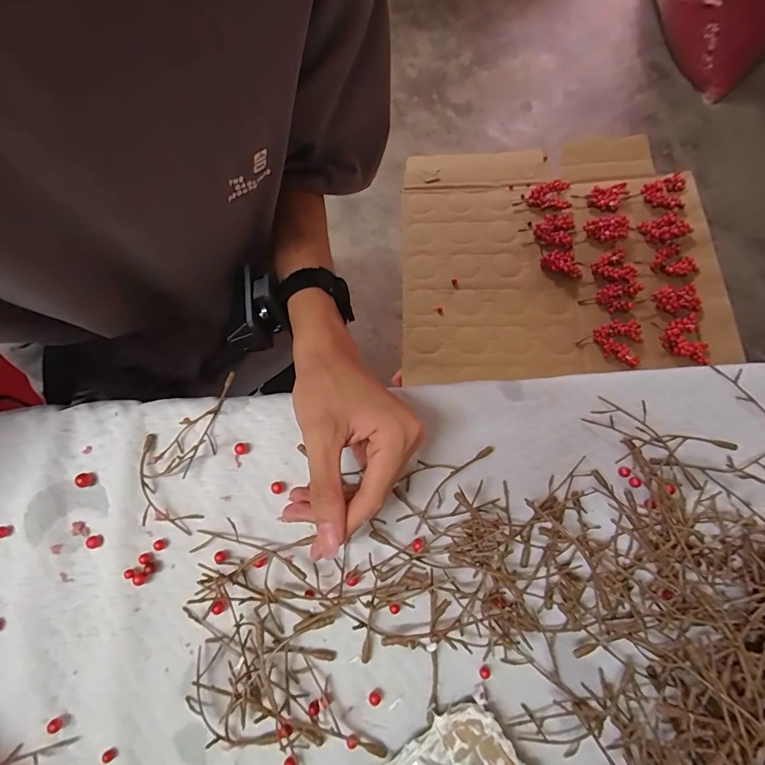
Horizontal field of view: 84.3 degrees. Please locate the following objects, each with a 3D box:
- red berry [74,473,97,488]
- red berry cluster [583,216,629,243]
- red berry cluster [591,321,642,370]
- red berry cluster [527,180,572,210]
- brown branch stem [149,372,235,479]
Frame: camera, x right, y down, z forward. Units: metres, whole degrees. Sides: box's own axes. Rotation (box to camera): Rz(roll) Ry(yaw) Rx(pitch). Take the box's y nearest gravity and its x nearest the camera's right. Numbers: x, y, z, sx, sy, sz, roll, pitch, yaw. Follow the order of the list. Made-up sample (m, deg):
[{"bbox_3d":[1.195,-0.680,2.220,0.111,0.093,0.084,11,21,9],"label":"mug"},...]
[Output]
[{"bbox_3d":[-0.205,0.067,0.291,0.010,0.008,0.010,4,72,2],"label":"red berry"},{"bbox_3d":[0.351,-0.241,0.665,0.058,0.025,0.036,7,70,3],"label":"red berry cluster"},{"bbox_3d":[0.349,-0.057,0.608,0.065,0.018,0.073,-23,71,-8],"label":"red berry cluster"},{"bbox_3d":[0.277,-0.310,0.703,0.071,0.016,0.056,-3,70,-1],"label":"red berry cluster"},{"bbox_3d":[-0.128,0.031,0.303,0.033,0.010,0.082,33,75,11],"label":"brown branch stem"}]

